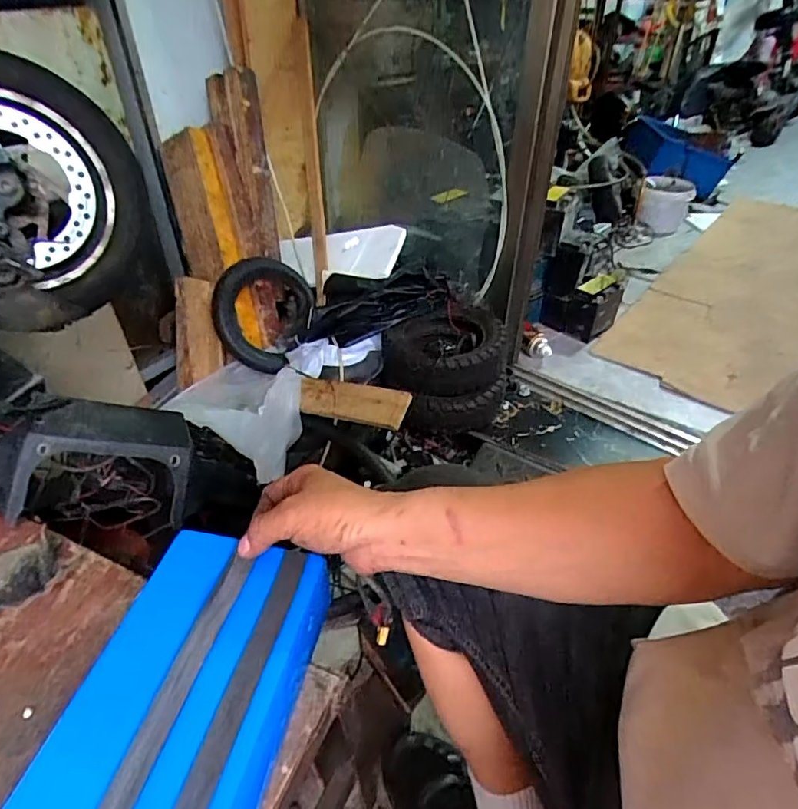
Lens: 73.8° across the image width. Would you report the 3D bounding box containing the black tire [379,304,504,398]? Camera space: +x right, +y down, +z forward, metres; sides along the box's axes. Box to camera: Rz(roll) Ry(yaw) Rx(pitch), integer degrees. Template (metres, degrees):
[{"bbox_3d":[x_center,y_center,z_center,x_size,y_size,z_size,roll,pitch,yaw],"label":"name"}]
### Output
[{"bbox_3d":[0.093,-0.122,1.133,0.250,0.098,0.232,2,39,2],"label":"black tire"}]

